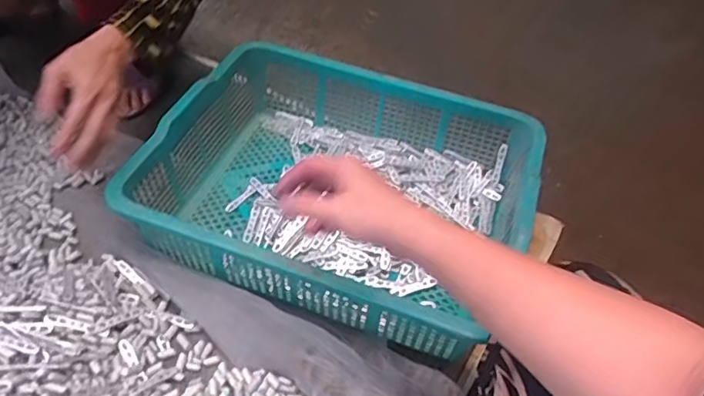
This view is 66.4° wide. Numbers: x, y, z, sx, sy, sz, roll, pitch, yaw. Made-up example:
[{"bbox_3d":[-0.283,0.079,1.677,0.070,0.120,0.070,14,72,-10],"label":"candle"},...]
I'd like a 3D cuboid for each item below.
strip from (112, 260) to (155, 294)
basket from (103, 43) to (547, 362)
[{"bbox_3d":[-0.272,0.097,0.668,0.075,0.008,0.013,30,53,23],"label":"strip"},{"bbox_3d":[-0.009,-0.016,0.712,0.457,0.128,0.360,16,49,12],"label":"basket"}]

